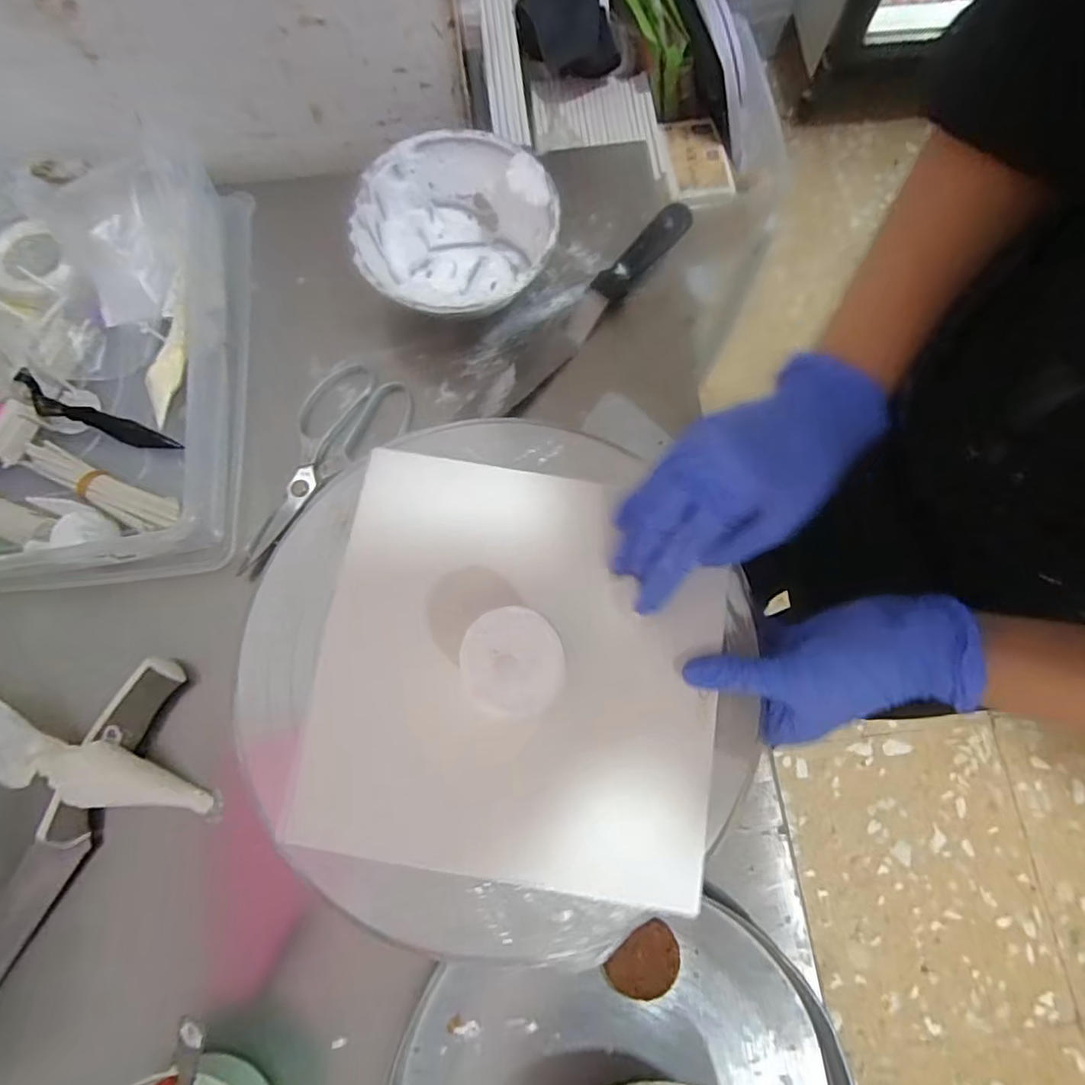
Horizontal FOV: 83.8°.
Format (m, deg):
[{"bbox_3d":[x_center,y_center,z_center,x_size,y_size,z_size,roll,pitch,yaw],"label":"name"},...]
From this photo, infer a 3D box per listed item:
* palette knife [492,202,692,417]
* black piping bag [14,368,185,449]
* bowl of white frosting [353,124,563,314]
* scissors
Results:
[{"bbox_3d":[0.044,-0.209,0.538,0.031,0.025,0.267,39,78,9],"label":"palette knife"},{"bbox_3d":[-0.357,-0.100,0.486,0.123,0.022,0.026,23,75,-12],"label":"black piping bag"},{"bbox_3d":[-0.072,-0.255,0.520,0.161,0.077,0.160,0,75,-1],"label":"bowl of white frosting"},{"bbox_3d":[-0.193,-0.068,0.498,0.086,0.013,0.195,36,77,9],"label":"scissors"}]

